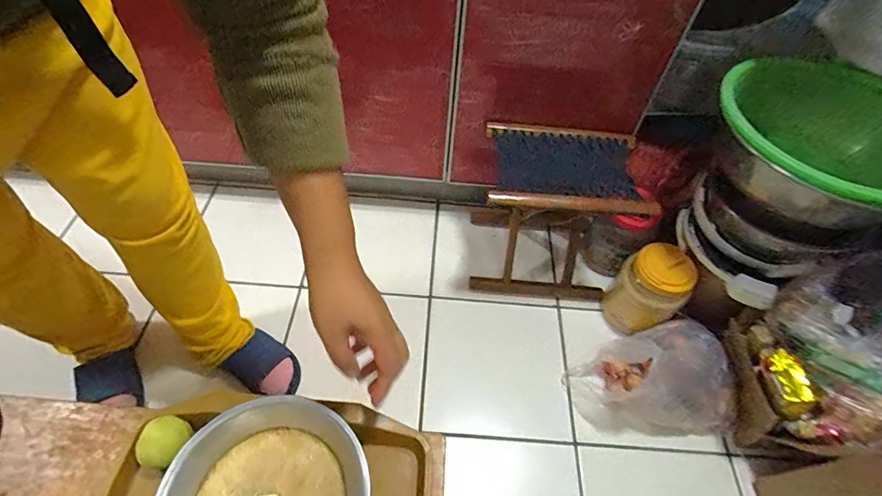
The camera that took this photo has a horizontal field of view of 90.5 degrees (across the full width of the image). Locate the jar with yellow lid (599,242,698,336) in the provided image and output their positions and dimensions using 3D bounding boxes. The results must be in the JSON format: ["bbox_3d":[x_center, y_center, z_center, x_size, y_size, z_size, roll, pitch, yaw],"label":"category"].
[{"bbox_3d":[0.434,0.096,0.934,0.129,0.200,0.126,0,58,1],"label":"jar with yellow lid"}]

